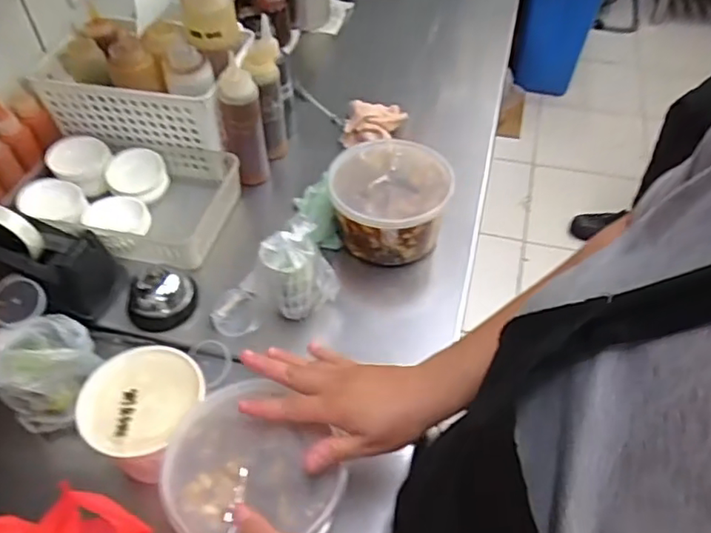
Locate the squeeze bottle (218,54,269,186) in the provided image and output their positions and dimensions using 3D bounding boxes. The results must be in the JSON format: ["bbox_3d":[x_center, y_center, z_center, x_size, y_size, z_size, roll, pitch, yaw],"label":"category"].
[{"bbox_3d":[-0.145,-0.181,0.769,0.050,0.155,0.049,-11,52,-8],"label":"squeeze bottle"}]

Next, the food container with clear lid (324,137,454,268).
[{"bbox_3d":[0.042,-0.077,0.719,0.133,0.091,0.134,-1,51,1],"label":"food container with clear lid"}]

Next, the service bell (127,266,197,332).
[{"bbox_3d":[-0.221,0.030,0.670,0.079,0.041,0.066,-32,57,-22],"label":"service bell"}]

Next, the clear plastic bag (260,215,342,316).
[{"bbox_3d":[-0.062,0.004,0.633,0.082,0.105,0.051,-18,53,-12],"label":"clear plastic bag"}]

